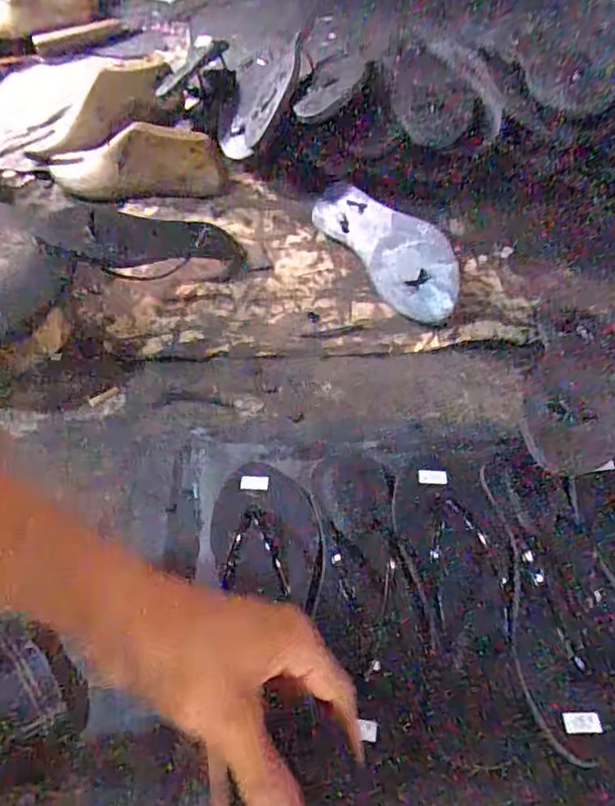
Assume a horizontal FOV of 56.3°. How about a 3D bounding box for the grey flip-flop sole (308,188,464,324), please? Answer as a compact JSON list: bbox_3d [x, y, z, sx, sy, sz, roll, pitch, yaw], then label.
[{"bbox_3d":[0.090,-0.189,0.668,0.087,0.023,0.233,-49,57,20],"label":"grey flip-flop sole"}]

